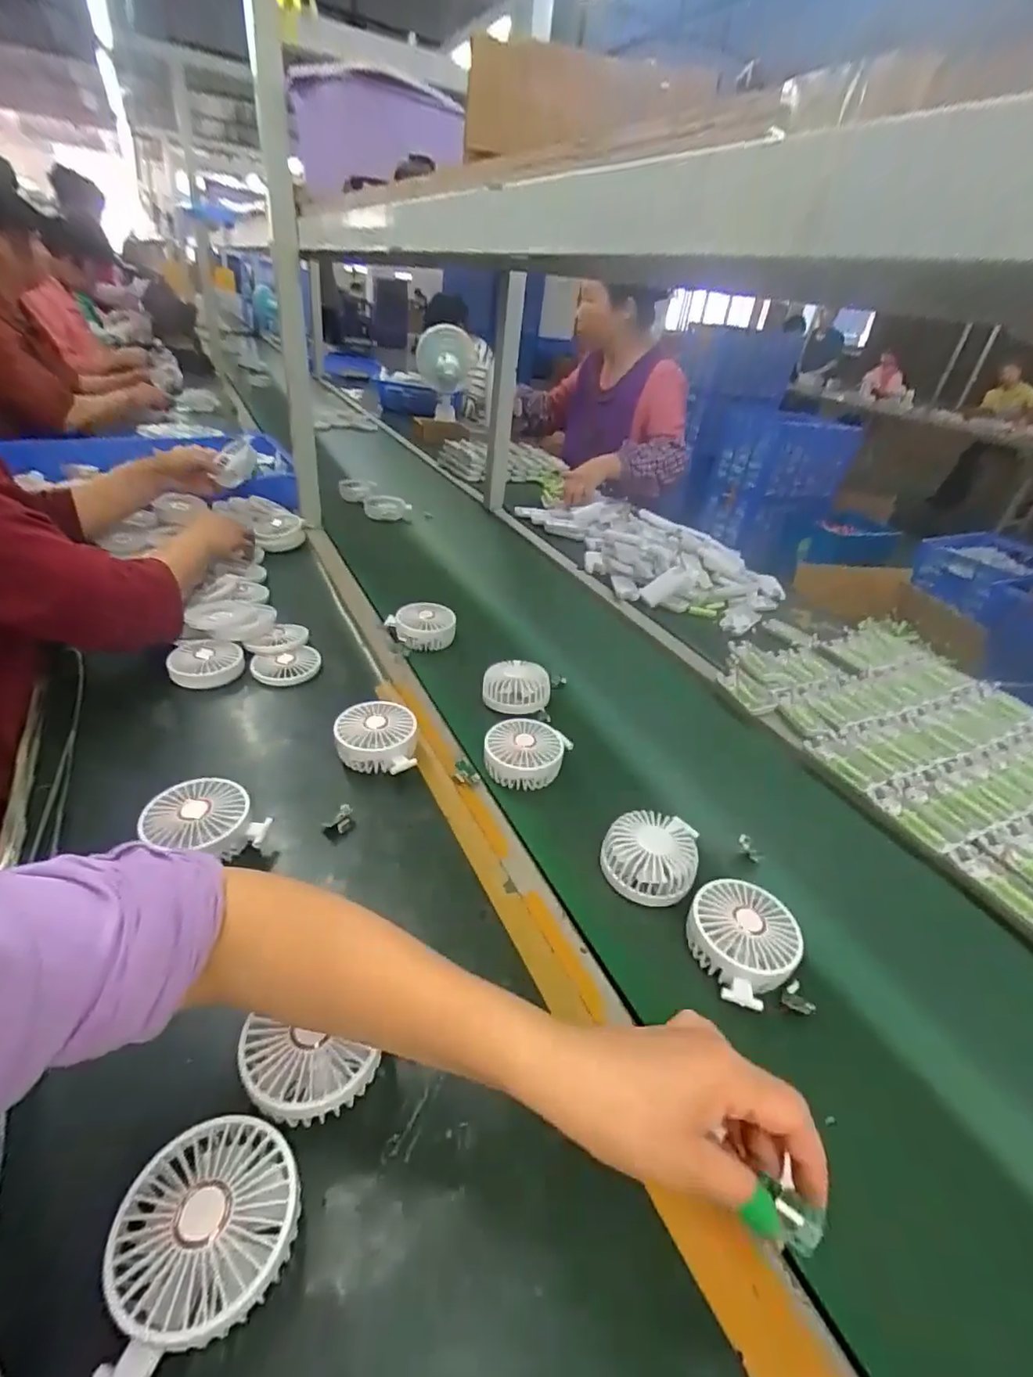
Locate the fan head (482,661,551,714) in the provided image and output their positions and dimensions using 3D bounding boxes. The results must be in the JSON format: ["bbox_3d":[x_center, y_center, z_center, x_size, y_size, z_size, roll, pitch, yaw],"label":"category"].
[{"bbox_3d":[0.000,-0.004,0.776,0.089,0.042,0.075,10,33,2],"label":"fan head"}]

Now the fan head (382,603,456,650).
[{"bbox_3d":[-0.140,-0.095,0.883,0.090,0.044,0.074,-12,39,-28],"label":"fan head"}]

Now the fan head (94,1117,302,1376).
[{"bbox_3d":[-0.169,0.291,0.311,0.098,0.038,0.089,-18,42,-35],"label":"fan head"}]

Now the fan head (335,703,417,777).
[{"bbox_3d":[-0.156,0.057,0.649,0.088,0.044,0.092,2,34,-10],"label":"fan head"}]

